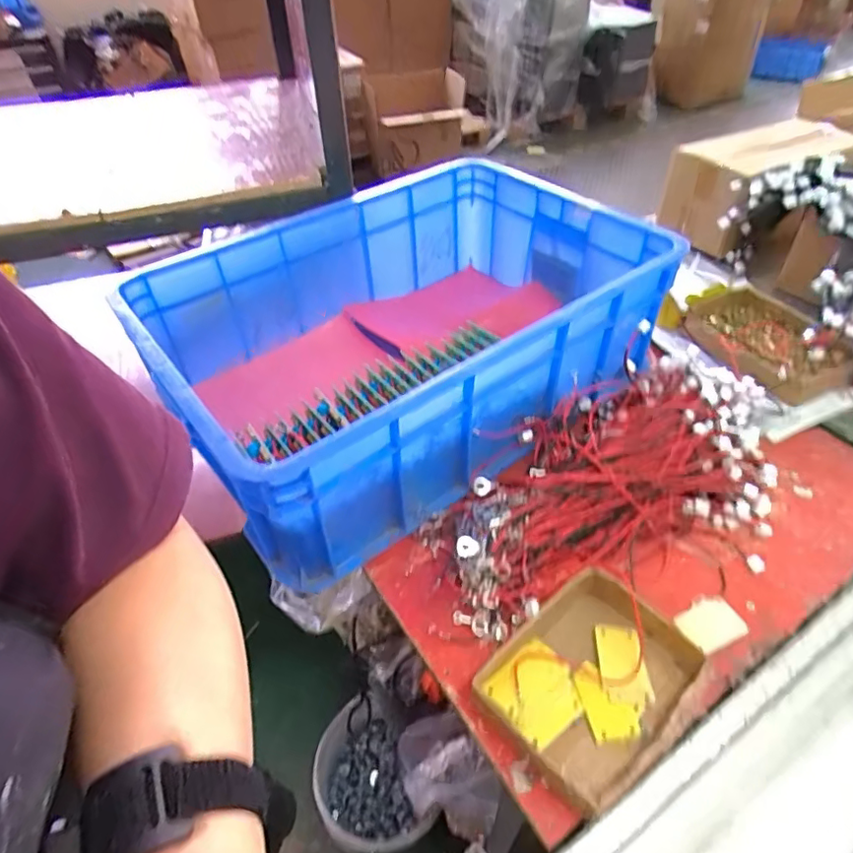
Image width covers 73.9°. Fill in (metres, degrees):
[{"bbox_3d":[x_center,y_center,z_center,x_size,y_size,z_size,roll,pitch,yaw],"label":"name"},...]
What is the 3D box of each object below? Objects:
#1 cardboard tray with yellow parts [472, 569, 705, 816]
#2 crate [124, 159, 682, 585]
[{"bbox_3d":[0.146,0.226,0.507,0.143,0.031,0.177,33,54,32],"label":"cardboard tray with yellow parts"},{"bbox_3d":[-0.018,-0.132,0.759,0.603,0.207,0.423,-28,49,-24],"label":"crate"}]

